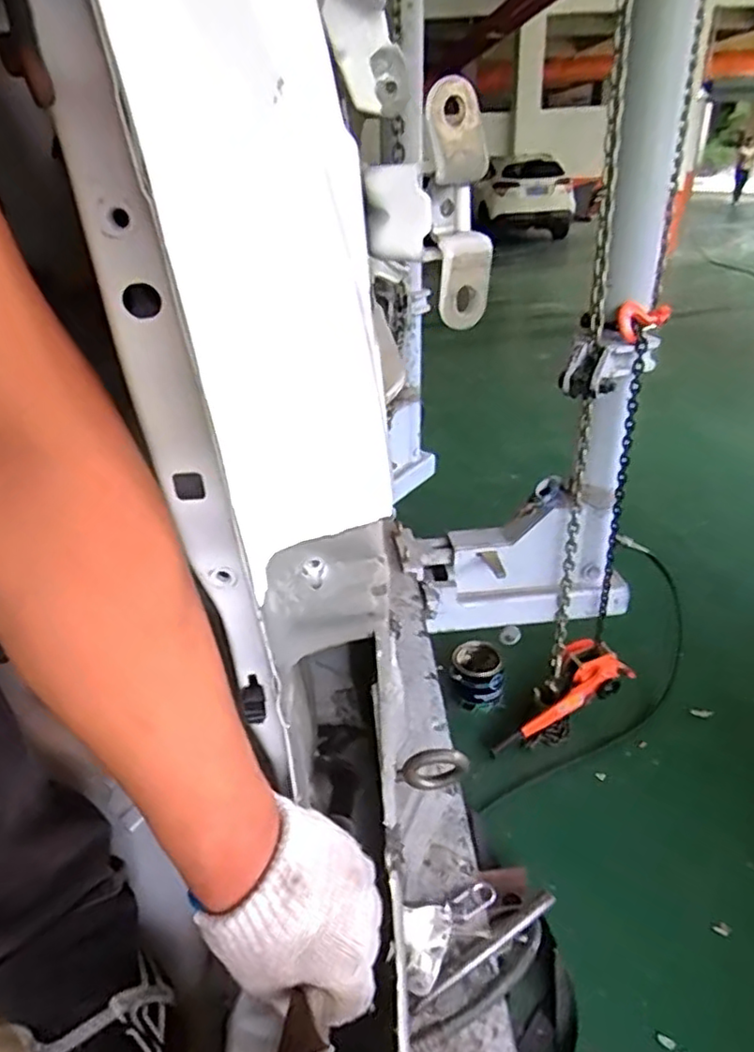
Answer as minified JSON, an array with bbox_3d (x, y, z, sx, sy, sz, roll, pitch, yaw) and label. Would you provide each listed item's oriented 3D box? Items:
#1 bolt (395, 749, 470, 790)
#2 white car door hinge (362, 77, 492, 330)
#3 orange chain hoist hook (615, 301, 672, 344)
[{"bbox_3d":[0.058,0.258,0.680,0.075,0.068,0.019,-4,30,-2],"label":"bolt"},{"bbox_3d":[0.026,-0.158,0.324,0.047,0.101,0.047,-17,33,-23],"label":"white car door hinge"},{"bbox_3d":[0.627,-0.490,1.521,0.138,0.073,0.066,-19,33,-26],"label":"orange chain hoist hook"}]

